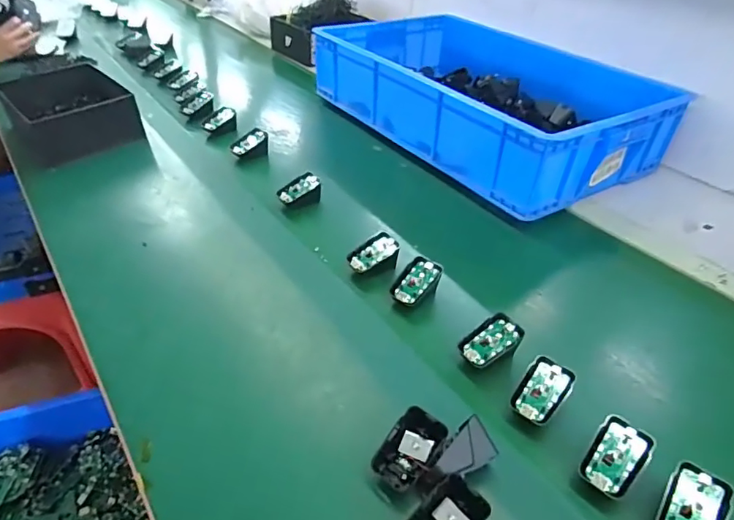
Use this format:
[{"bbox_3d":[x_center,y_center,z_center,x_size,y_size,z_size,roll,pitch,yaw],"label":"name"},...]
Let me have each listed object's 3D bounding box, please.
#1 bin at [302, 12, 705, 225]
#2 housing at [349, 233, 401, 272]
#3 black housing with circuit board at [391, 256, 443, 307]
[{"bbox_3d":[0.234,-0.350,1.032,0.442,0.135,0.669,-21,44,-26],"label":"bin"},{"bbox_3d":[0.008,-0.006,0.683,0.068,0.039,0.050,-11,40,-16],"label":"housing"},{"bbox_3d":[0.061,0.031,0.642,0.044,0.037,0.065,30,47,31],"label":"black housing with circuit board"}]

